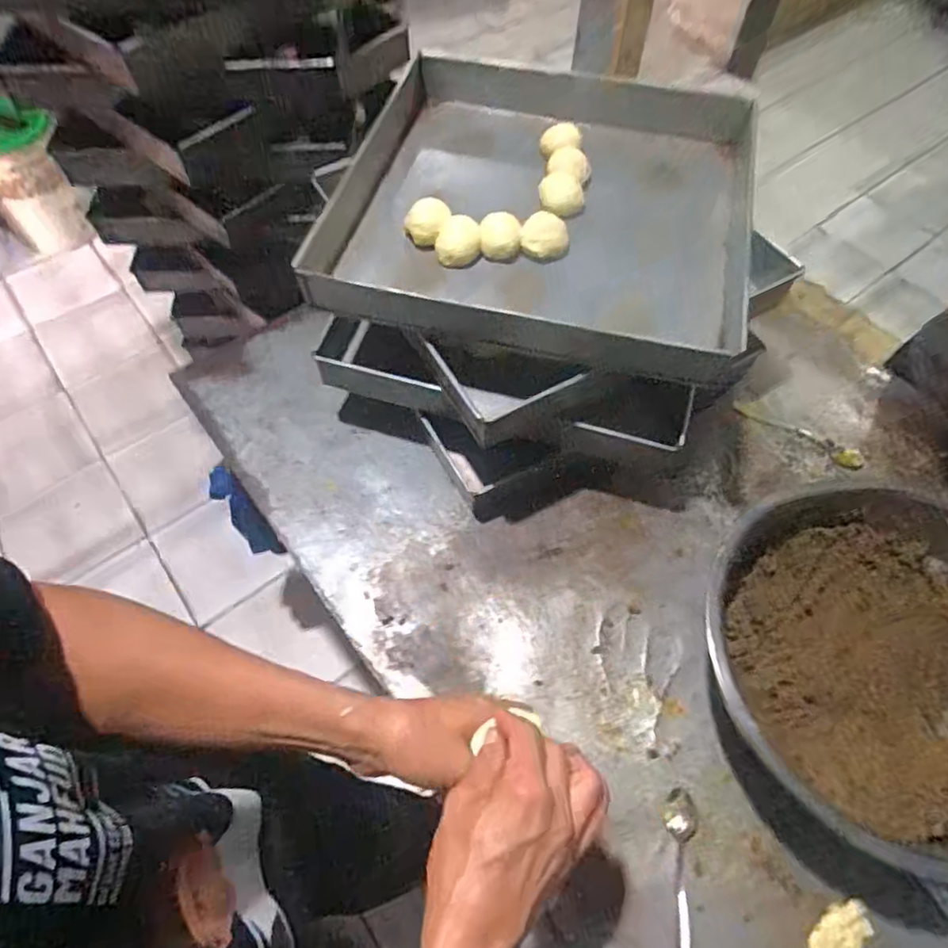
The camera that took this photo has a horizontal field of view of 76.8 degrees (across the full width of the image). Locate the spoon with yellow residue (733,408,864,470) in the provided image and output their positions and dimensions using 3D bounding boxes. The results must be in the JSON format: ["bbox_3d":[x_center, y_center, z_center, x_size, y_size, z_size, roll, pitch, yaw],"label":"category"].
[{"bbox_3d":[0.431,-0.054,0.793,0.164,0.013,0.033,33,64,17],"label":"spoon with yellow residue"}]

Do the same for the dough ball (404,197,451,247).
[{"bbox_3d":[-0.053,-0.294,0.697,0.045,0.039,0.040,17,61,9],"label":"dough ball"}]

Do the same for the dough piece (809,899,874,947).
[{"bbox_3d":[0.326,0.410,0.530,0.069,0.011,0.039,-33,65,-18],"label":"dough piece"}]

